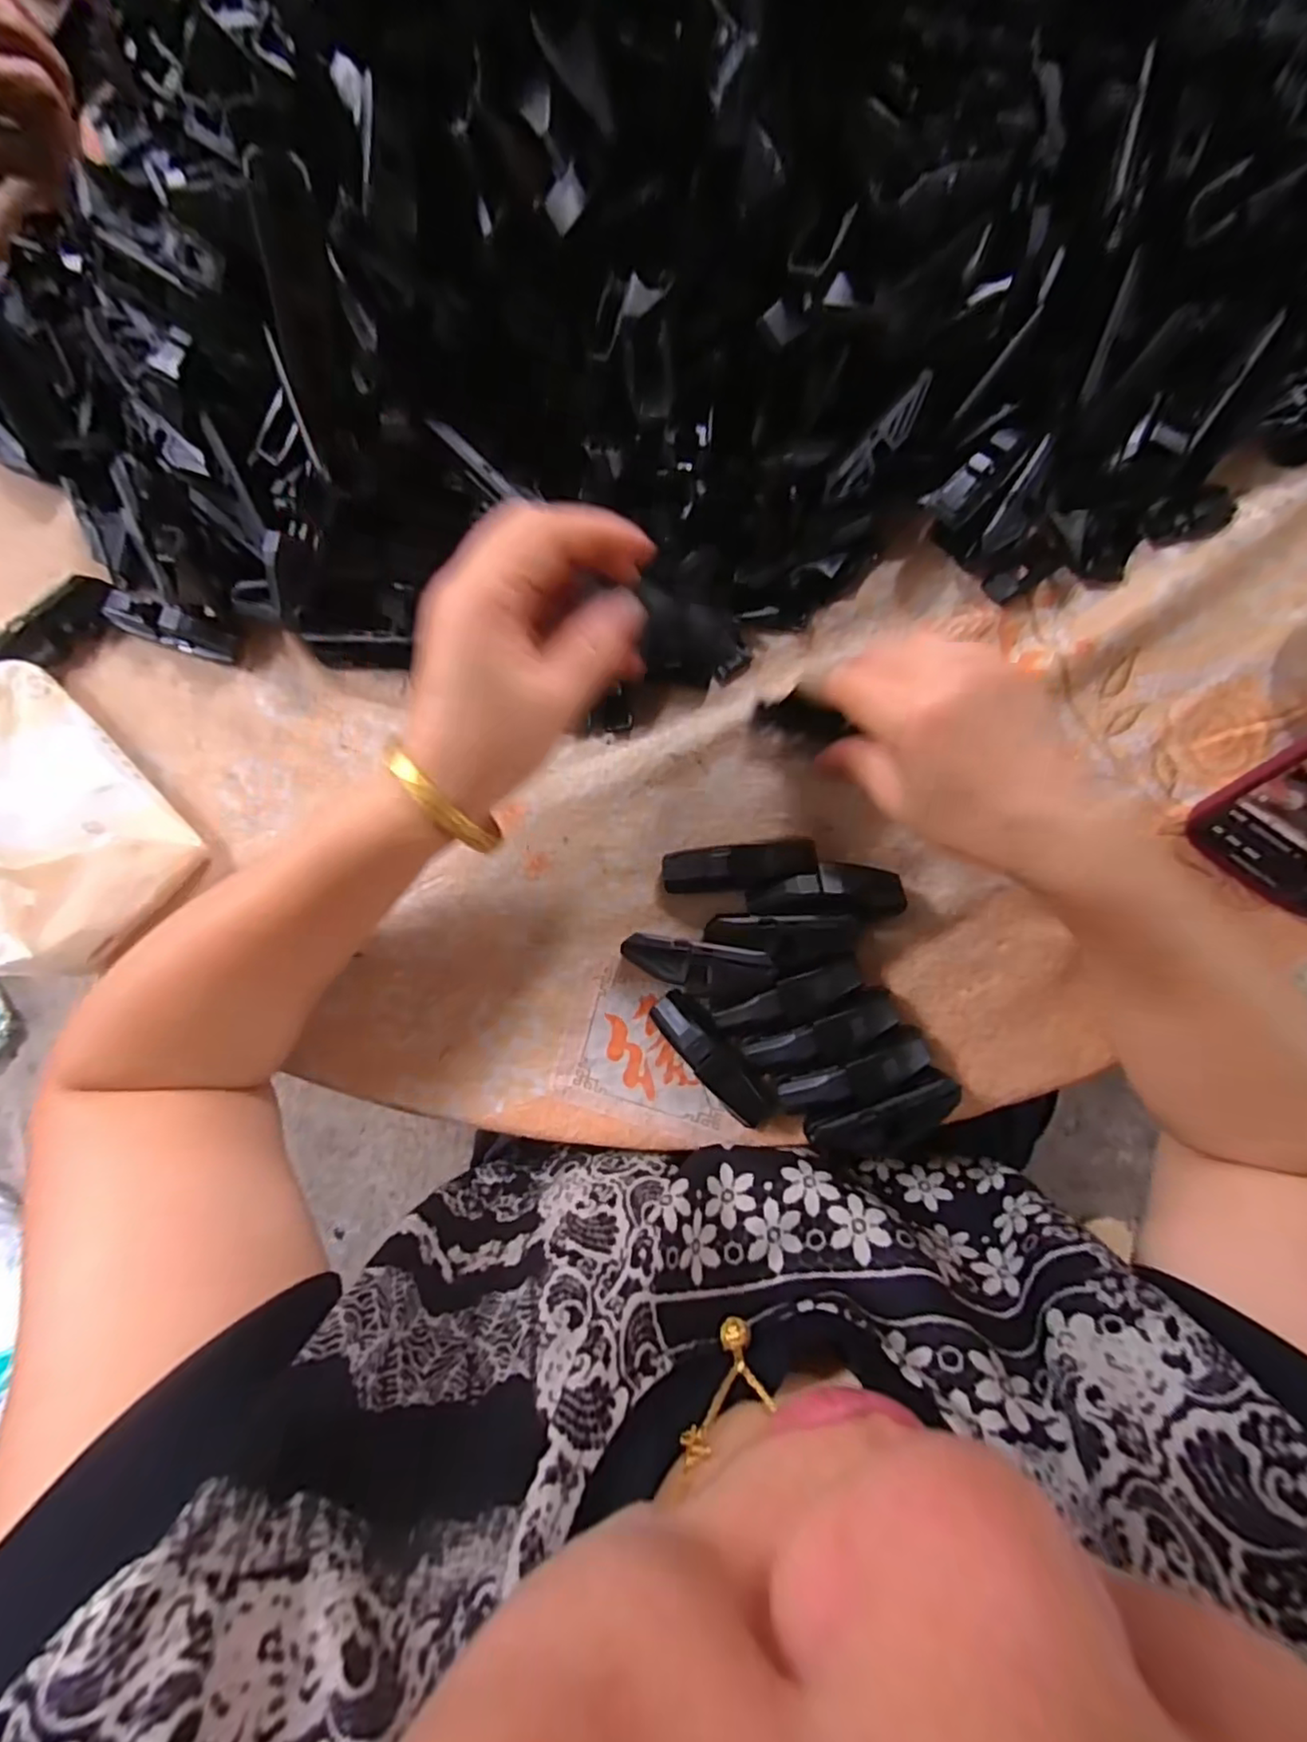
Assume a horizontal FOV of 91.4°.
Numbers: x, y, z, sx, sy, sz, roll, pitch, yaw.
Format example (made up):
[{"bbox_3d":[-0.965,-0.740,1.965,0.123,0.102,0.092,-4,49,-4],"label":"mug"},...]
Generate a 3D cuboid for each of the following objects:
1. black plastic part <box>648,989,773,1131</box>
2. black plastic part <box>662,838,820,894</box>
[{"bbox_3d":[0.029,0.090,0.307,0.021,0.020,0.073,-43,81,6],"label":"black plastic part"},{"bbox_3d":[0.042,-0.002,0.313,0.074,0.024,0.022,-6,87,10],"label":"black plastic part"}]

